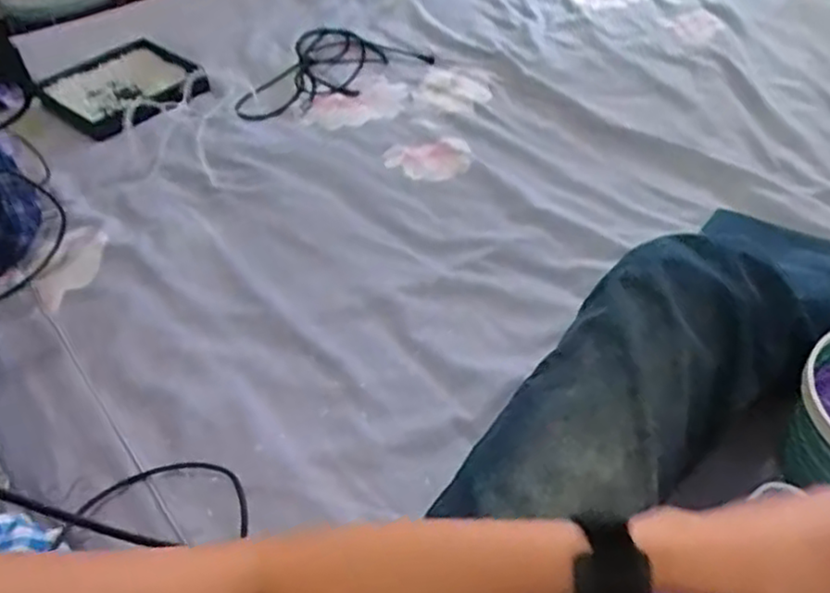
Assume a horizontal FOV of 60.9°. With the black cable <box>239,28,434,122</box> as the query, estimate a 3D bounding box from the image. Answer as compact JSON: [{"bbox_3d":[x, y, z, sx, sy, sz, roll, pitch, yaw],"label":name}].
[{"bbox_3d":[-0.159,-0.370,1.129,0.315,0.024,0.204,-31,51,-25],"label":"black cable"}]

